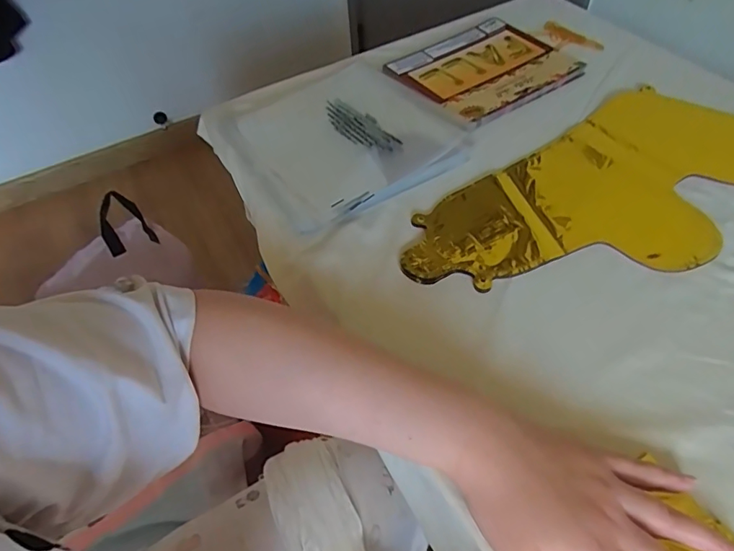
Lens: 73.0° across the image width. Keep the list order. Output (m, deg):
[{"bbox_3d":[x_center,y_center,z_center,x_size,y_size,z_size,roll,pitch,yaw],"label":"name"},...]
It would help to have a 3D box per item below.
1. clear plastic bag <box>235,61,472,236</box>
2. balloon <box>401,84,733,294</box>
[{"bbox_3d":[-0.025,-0.162,0.559,0.214,0.014,0.225,-28,55,-18],"label":"clear plastic bag"},{"bbox_3d":[0.242,-0.077,0.480,0.421,0.008,0.198,-31,56,-19],"label":"balloon"}]

